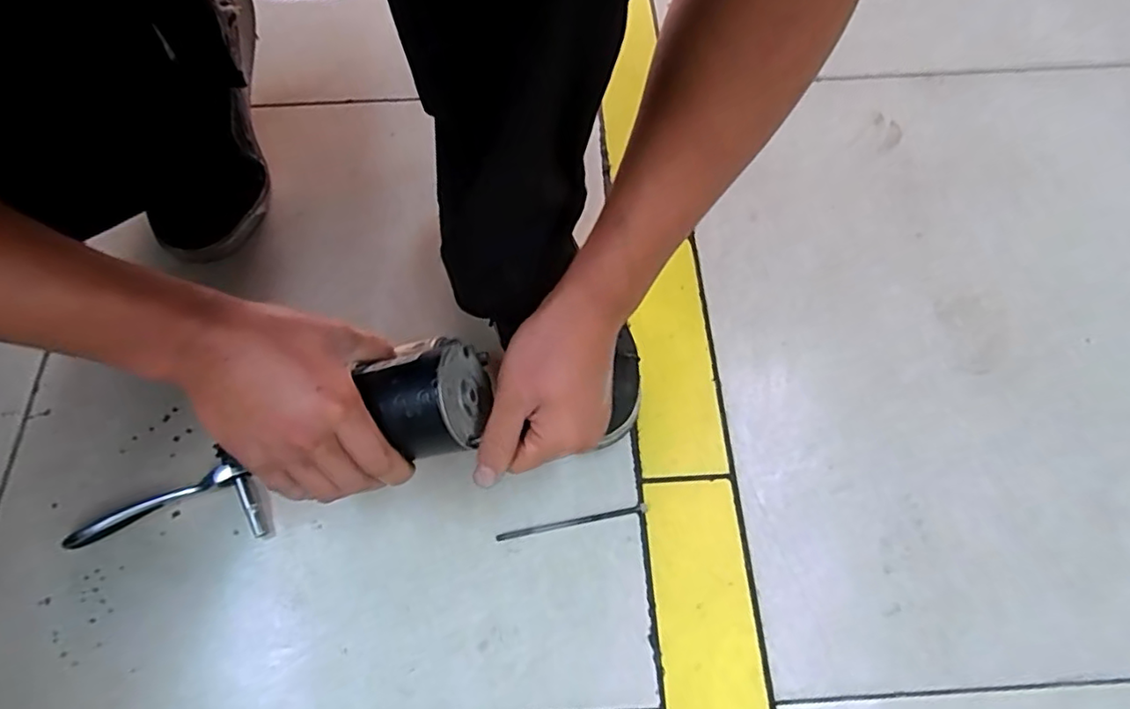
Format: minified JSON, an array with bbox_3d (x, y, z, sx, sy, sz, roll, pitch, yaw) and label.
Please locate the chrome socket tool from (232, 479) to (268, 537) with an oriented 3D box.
[{"bbox_3d":[-0.251,0.122,0.482,0.010,0.006,0.049,-26,84,-11],"label":"chrome socket tool"}]

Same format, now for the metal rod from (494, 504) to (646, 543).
[{"bbox_3d":[0.006,0.134,0.483,0.121,0.004,0.006,-11,66,-4],"label":"metal rod"}]

